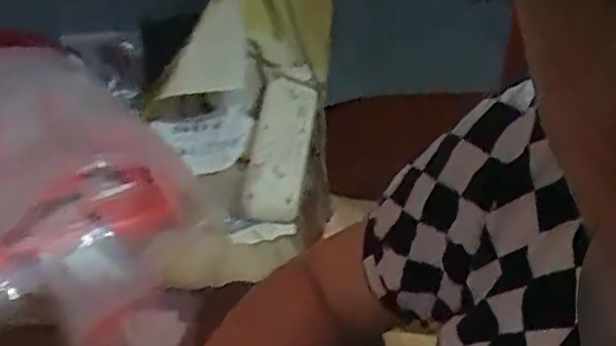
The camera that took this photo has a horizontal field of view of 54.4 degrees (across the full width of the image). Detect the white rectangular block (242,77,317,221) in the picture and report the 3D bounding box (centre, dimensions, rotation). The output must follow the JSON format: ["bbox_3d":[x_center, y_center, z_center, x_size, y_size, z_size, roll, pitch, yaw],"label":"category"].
[{"bbox_3d":[-0.028,-0.037,0.667,0.062,0.020,0.183,15,62,-7],"label":"white rectangular block"}]

